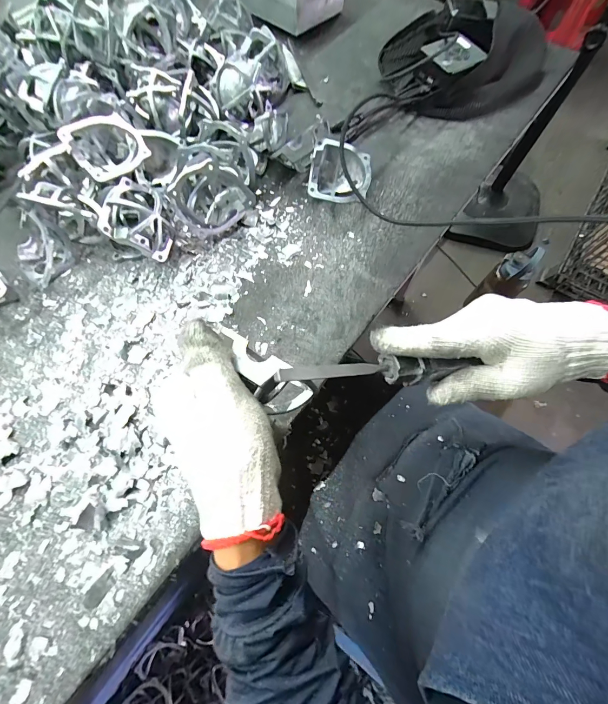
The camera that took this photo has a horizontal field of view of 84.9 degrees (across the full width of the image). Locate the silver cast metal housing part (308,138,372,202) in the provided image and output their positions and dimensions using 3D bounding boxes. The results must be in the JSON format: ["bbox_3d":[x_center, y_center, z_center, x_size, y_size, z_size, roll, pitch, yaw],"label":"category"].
[{"bbox_3d":[0.047,-0.226,0.440,0.078,0.056,0.080,5,69,3],"label":"silver cast metal housing part"}]

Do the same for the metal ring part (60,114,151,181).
[{"bbox_3d":[-0.231,-0.244,0.389,0.074,0.025,0.074,-40,73,-13],"label":"metal ring part"}]

